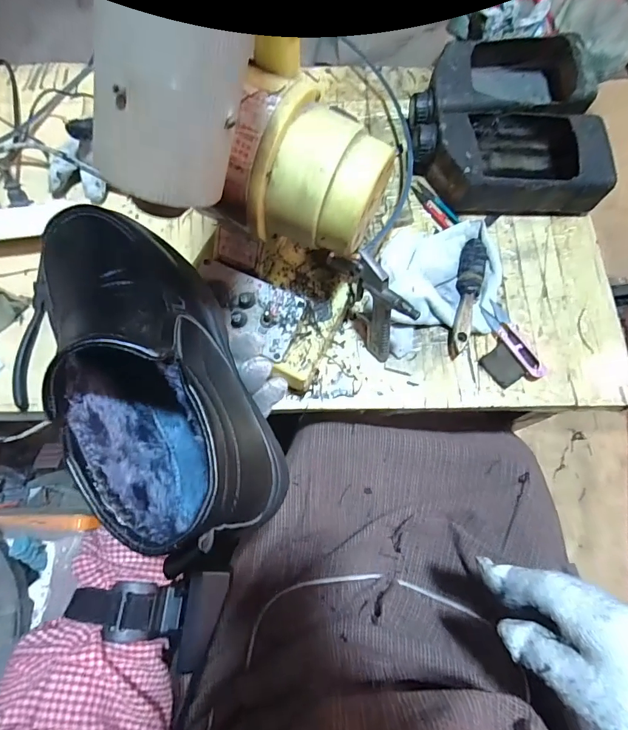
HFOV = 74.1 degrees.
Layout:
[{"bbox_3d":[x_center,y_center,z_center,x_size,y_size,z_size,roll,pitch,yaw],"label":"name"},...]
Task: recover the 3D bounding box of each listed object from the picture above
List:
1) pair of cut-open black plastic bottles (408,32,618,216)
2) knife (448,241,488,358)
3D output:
[{"bbox_3d":[0.240,-0.318,0.539,0.224,0.066,0.250,-1,74,-1],"label":"pair of cut-open black plastic bottles"},{"bbox_3d":[0.176,-0.082,0.485,0.028,0.025,0.146,16,74,4],"label":"knife"}]

